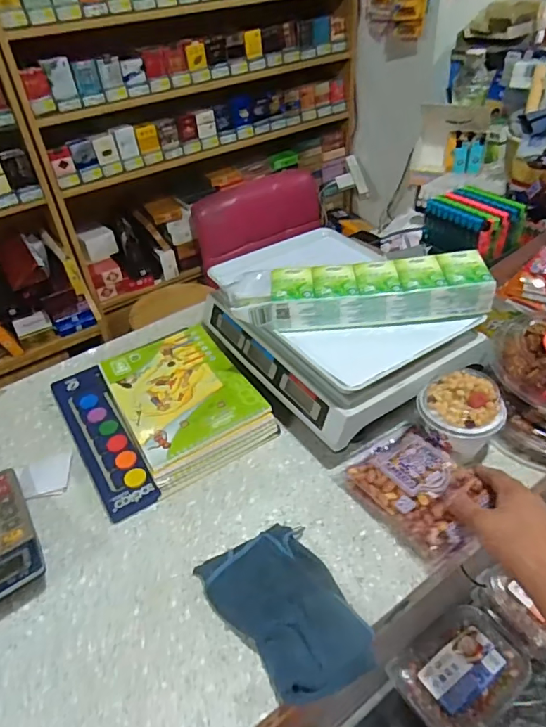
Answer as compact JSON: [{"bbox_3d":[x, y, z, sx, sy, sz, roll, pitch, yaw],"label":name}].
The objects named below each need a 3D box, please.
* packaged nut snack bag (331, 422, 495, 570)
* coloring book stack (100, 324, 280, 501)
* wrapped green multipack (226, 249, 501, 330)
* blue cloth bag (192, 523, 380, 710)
[{"bbox_3d":[0.158,0.134,0.553,0.109,0.045,0.156,-27,46,-20],"label":"packaged nut snack bag"},{"bbox_3d":[-0.126,0.039,0.695,0.165,0.033,0.260,-24,44,-21],"label":"coloring book stack"},{"bbox_3d":[0.102,-0.093,0.639,0.324,0.054,0.102,-3,41,3],"label":"wrapped green multipack"},{"bbox_3d":[0.011,0.230,0.475,0.111,0.021,0.159,-22,43,-19],"label":"blue cloth bag"}]

